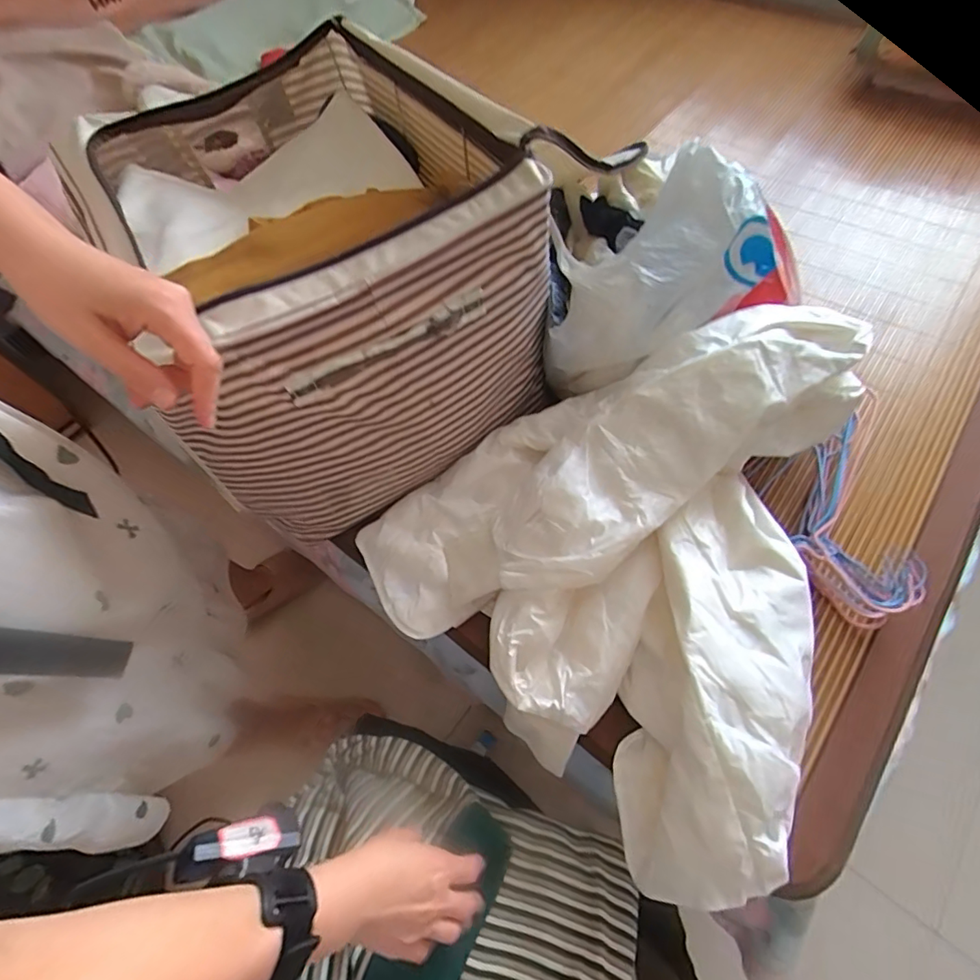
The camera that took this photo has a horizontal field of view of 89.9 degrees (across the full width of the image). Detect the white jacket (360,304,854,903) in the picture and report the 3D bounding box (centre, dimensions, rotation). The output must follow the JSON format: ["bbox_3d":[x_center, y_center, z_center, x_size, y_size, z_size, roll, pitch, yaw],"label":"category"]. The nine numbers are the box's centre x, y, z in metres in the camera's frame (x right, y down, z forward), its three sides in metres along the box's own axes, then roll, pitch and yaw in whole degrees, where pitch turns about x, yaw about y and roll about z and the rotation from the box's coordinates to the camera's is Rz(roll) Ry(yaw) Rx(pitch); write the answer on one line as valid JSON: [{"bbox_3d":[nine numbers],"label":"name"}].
[{"bbox_3d":[0.195,0.001,0.532,0.485,0.159,0.590,40,71,22],"label":"white jacket"}]

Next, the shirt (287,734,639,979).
[{"bbox_3d":[-0.044,0.411,0.475,0.384,0.094,0.252,10,63,10],"label":"shirt"}]

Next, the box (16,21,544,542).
[{"bbox_3d":[-0.227,-0.299,0.640,0.404,0.289,0.584,-28,63,-11],"label":"box"}]

